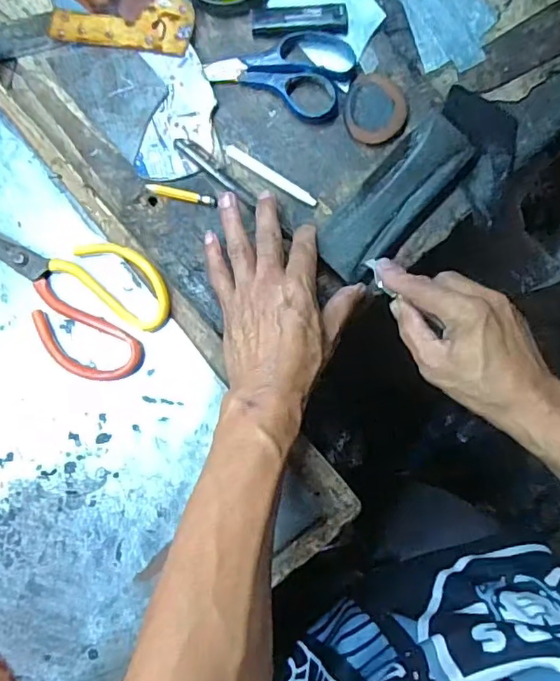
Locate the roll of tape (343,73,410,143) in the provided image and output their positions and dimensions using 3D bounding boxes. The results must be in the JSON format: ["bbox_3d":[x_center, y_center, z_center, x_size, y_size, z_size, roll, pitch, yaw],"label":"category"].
[{"bbox_3d":[0.080,-0.192,0.459,0.051,0.015,0.054,0,86,-2],"label":"roll of tape"}]

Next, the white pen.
[{"bbox_3d":[-0.008,-0.137,0.459,0.088,0.005,0.010,34,85,0],"label":"white pen"}]

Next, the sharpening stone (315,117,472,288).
[{"bbox_3d":[0.091,-0.115,0.449,0.056,0.012,0.148,42,88,1],"label":"sharpening stone"}]

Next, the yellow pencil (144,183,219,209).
[{"bbox_3d":[-0.081,-0.121,0.459,0.057,0.005,0.008,14,86,-1],"label":"yellow pencil"}]

